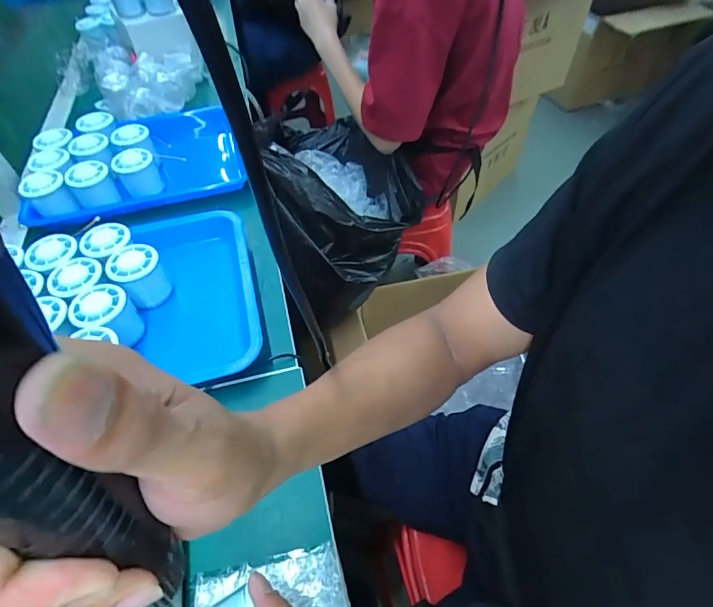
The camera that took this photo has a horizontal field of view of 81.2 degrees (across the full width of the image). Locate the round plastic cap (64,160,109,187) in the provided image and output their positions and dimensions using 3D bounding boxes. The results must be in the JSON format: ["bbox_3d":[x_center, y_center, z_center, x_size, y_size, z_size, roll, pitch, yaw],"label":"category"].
[{"bbox_3d":[-0.388,-0.186,0.595,0.059,0.010,0.053,31,59,23],"label":"round plastic cap"}]

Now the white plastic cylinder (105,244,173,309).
[{"bbox_3d":[-0.259,-0.030,0.502,0.057,0.065,0.052,-37,59,-23],"label":"white plastic cylinder"}]

